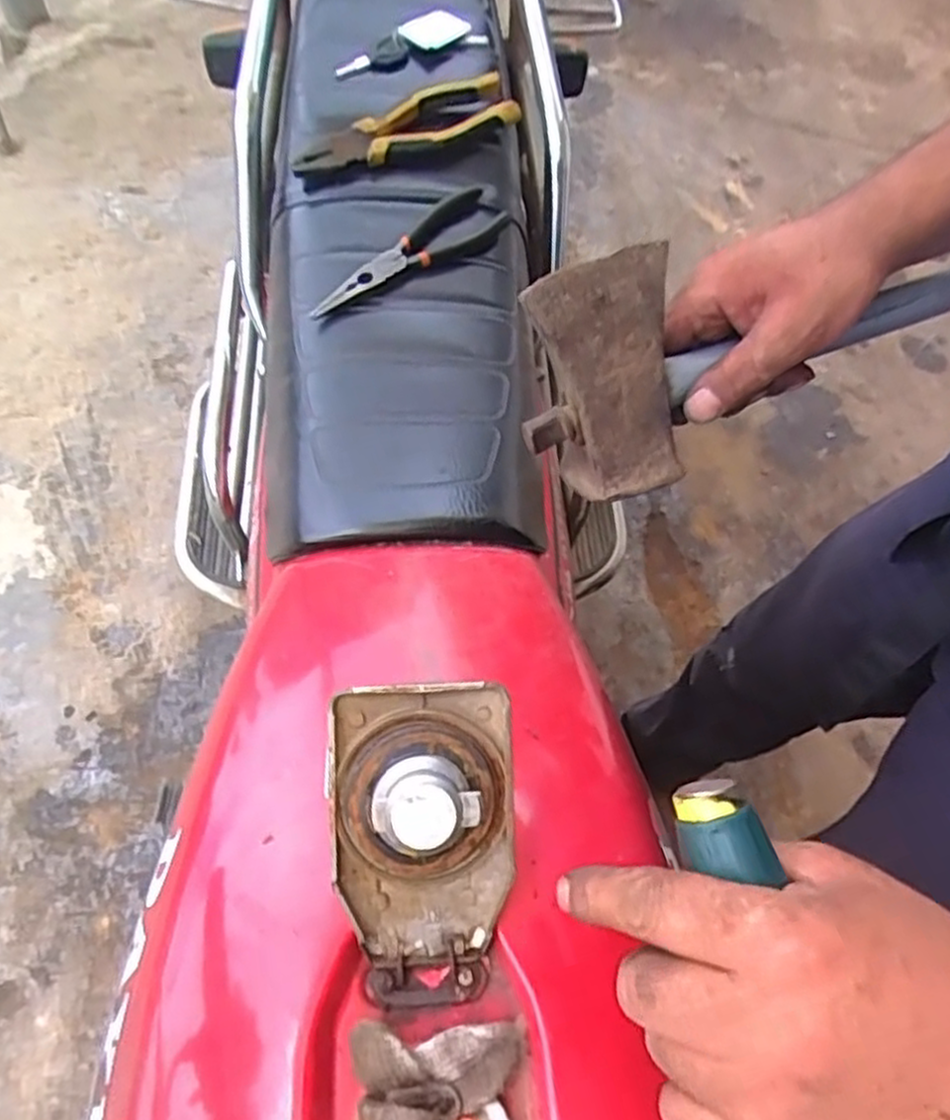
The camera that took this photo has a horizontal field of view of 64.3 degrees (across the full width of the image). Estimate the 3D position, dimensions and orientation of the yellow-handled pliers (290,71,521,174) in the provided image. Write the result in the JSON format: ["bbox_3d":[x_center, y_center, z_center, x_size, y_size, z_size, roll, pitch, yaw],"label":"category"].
[{"bbox_3d":[-0.055,-0.372,0.648,0.207,0.027,0.057,-28,69,-20],"label":"yellow-handled pliers"}]

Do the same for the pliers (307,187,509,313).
[{"bbox_3d":[-0.050,-0.246,0.610,0.190,0.016,0.050,-40,73,-24],"label":"pliers"}]

